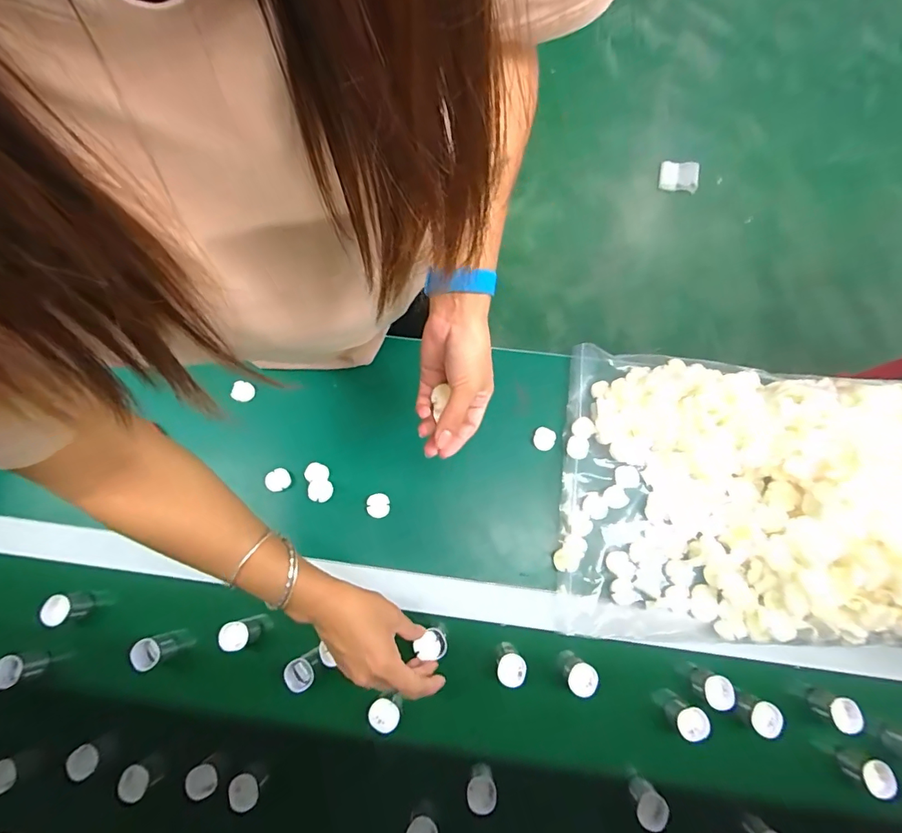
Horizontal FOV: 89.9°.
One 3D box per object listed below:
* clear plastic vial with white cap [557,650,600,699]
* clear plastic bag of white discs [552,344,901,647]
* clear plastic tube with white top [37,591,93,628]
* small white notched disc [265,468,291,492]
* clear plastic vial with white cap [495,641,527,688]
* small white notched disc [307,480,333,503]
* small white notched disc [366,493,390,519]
[{"bbox_3d":[0.137,0.284,0.504,0.031,0.080,0.032,0,73,1],"label":"clear plastic vial with white cap"},{"bbox_3d":[0.339,0.085,0.482,0.409,0.125,0.335,8,73,4],"label":"clear plastic bag of white discs"},{"bbox_3d":[-0.434,0.215,0.509,0.029,0.034,0.033,-22,73,-6],"label":"clear plastic tube with white top"},{"bbox_3d":[-0.212,0.078,0.554,0.028,0.008,0.025,-31,74,-8],"label":"small white notched disc"},{"bbox_3d":[0.065,0.277,0.507,0.030,0.071,0.030,0,73,1],"label":"clear plastic vial with white cap"},{"bbox_3d":[-0.159,0.091,0.550,0.029,0.008,0.026,-4,72,0],"label":"small white notched disc"},{"bbox_3d":[-0.088,0.108,0.545,0.026,0.008,0.029,-3,72,0],"label":"small white notched disc"}]

